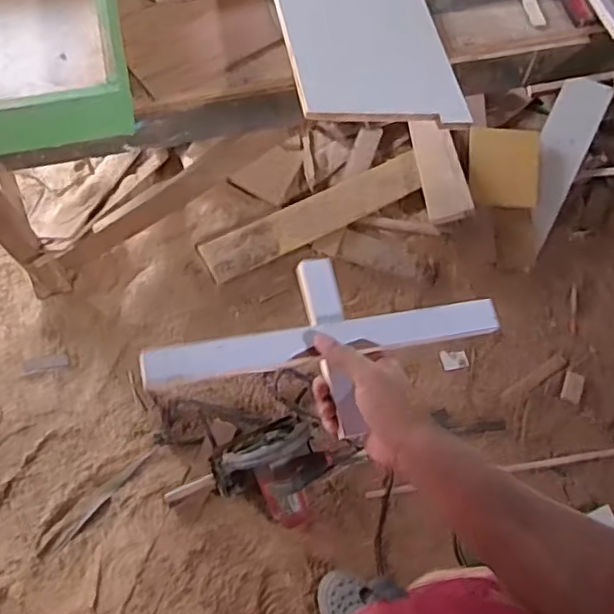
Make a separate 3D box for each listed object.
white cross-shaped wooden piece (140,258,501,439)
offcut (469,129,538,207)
[{"bbox_3d":[0.024,0.036,0.627,0.365,0.041,0.188,-9,69,-14],"label":"white cross-shaped wooden piece"},{"bbox_3d":[0.594,-0.414,1.847,0.217,0.027,0.230,0,91,-6],"label":"offcut"}]

